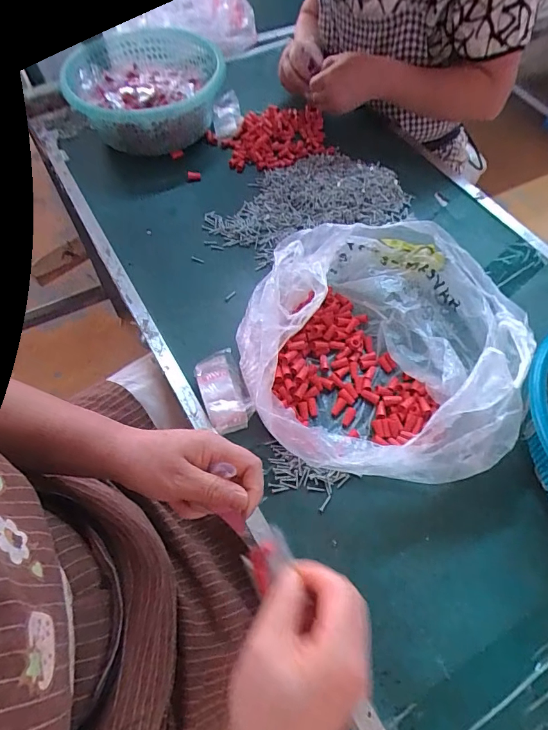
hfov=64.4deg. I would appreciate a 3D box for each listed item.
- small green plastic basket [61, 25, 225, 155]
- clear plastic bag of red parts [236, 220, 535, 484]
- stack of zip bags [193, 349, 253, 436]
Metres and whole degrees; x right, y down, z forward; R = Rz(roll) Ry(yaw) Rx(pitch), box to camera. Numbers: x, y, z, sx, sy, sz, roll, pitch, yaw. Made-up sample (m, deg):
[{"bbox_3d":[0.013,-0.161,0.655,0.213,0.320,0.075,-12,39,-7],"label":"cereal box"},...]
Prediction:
[{"bbox_3d":[-0.219,-0.489,0.780,0.250,0.095,0.241,0,60,-1],"label":"small green plastic basket"},{"bbox_3d":[0.129,-0.021,0.529,0.330,0.105,0.321,-13,61,-8],"label":"clear plastic bag of red parts"},{"bbox_3d":[-0.062,0.034,0.542,0.054,0.025,0.096,-18,62,-11],"label":"stack of zip bags"}]

